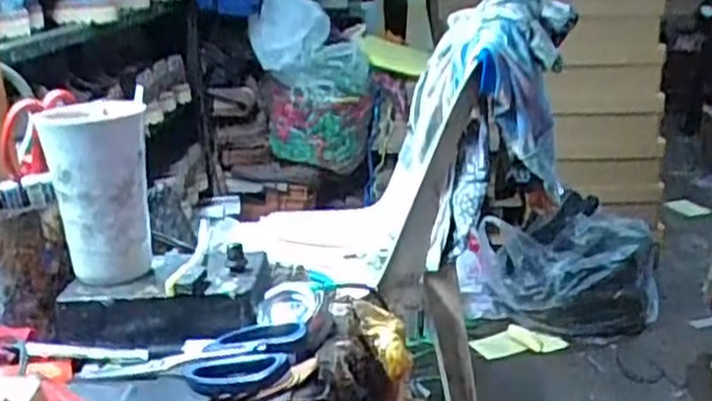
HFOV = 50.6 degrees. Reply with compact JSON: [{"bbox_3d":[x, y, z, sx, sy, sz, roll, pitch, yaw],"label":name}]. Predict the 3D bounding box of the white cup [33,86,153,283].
[{"bbox_3d":[-0.209,-0.006,0.620,0.080,0.138,0.081,-9,20,-20],"label":"white cup"}]

